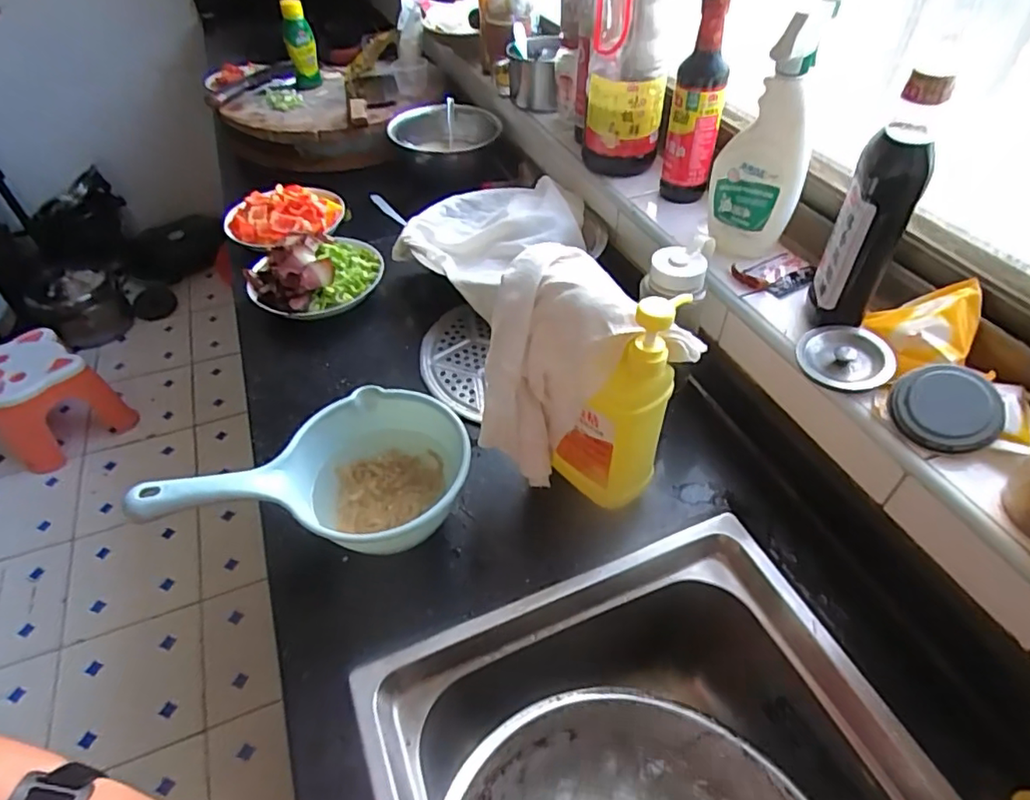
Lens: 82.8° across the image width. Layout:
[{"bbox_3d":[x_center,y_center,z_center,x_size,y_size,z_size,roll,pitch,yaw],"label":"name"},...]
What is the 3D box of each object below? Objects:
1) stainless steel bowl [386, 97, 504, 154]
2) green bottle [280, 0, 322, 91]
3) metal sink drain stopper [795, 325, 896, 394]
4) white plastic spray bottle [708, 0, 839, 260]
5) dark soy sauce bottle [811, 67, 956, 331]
[{"bbox_3d":[-0.131,-0.513,1.117,0.203,0.053,0.175,-4,46,0],"label":"stainless steel bowl"},{"bbox_3d":[-0.449,-0.740,1.220,0.063,0.159,0.050,-16,47,-12],"label":"green bottle"},{"bbox_3d":[0.321,-0.041,0.571,0.081,0.022,0.077,19,49,20],"label":"metal sink drain stopper"},{"bbox_3d":[0.270,-0.276,0.633,0.088,0.237,0.072,11,47,14],"label":"white plastic spray bottle"},{"bbox_3d":[0.329,-0.168,0.538,0.053,0.239,0.055,19,49,20],"label":"dark soy sauce bottle"}]

